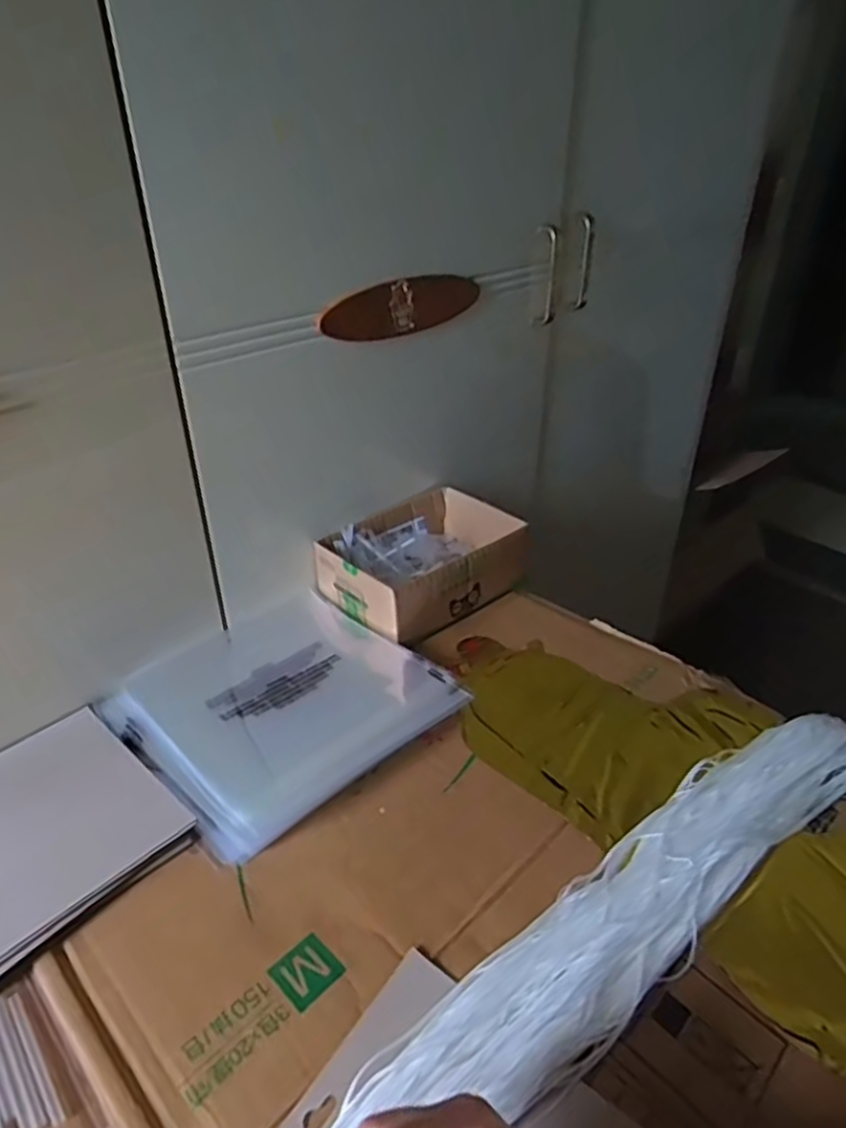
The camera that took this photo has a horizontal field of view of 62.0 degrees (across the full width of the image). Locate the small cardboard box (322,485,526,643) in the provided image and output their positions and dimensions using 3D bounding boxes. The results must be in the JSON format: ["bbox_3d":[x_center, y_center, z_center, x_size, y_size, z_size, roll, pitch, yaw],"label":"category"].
[{"bbox_3d":[0.003,0.000,0.715,0.187,0.072,0.130,-28,41,-37],"label":"small cardboard box"}]

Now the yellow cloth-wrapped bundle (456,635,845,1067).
[{"bbox_3d":[0.205,0.167,0.535,0.234,0.043,0.444,-26,40,-35],"label":"yellow cloth-wrapped bundle"}]

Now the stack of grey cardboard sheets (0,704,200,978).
[{"bbox_3d":[-0.282,0.190,0.467,0.166,0.017,0.201,25,40,35],"label":"stack of grey cardboard sheets"}]

